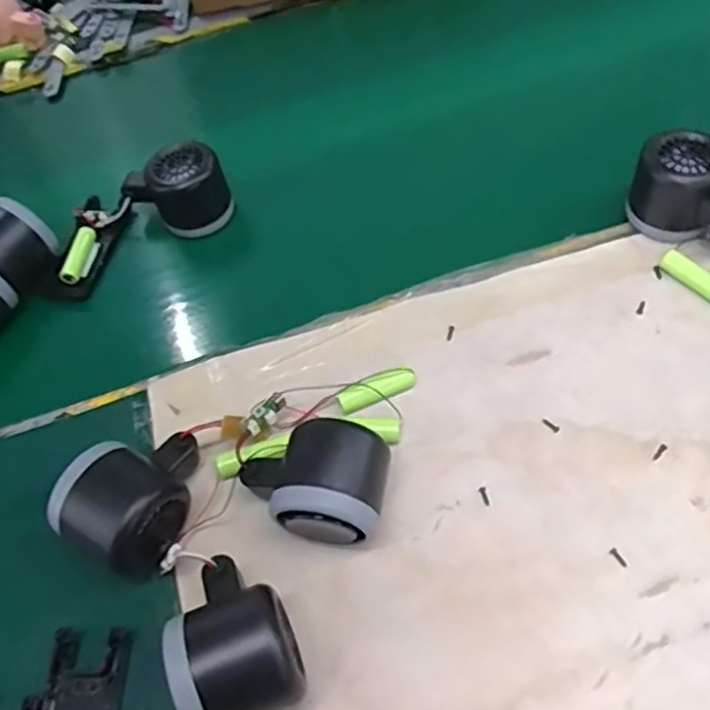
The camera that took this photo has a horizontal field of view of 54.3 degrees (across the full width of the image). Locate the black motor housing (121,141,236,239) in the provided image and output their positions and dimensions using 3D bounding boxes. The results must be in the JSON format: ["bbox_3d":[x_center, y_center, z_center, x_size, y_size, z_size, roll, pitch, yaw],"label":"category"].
[{"bbox_3d":[-0.140,-0.129,0.546,0.077,0.054,0.053,-22,56,-8],"label":"black motor housing"}]

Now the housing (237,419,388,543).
[{"bbox_3d":[-0.025,0.070,0.380,0.082,0.054,0.061,5,57,11],"label":"housing"}]

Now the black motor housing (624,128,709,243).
[{"bbox_3d":[0.225,-0.107,0.462,0.049,0.054,0.078,-33,58,-14],"label":"black motor housing"}]

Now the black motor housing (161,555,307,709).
[{"bbox_3d":[-0.061,0.139,0.340,0.062,0.043,0.080,-20,56,-6],"label":"black motor housing"}]

